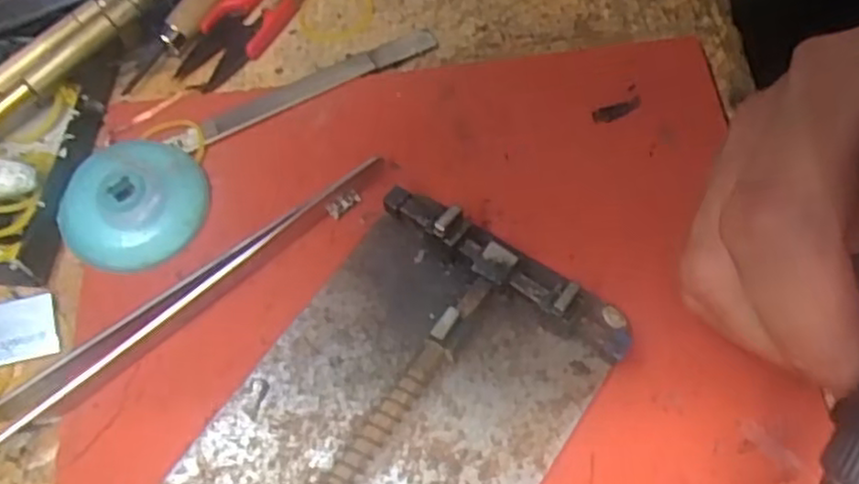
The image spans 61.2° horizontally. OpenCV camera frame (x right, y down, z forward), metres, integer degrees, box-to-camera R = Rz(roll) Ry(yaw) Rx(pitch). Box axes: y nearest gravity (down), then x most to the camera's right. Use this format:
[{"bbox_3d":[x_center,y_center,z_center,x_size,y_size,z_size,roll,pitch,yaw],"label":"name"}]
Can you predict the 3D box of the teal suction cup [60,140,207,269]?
[{"bbox_3d":[-0.091,-0.013,0.222,0.044,0.015,0.039,-40,68,-16],"label":"teal suction cup"}]

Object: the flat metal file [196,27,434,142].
[{"bbox_3d":[-0.037,-0.056,0.248,0.086,0.004,0.011,-27,64,-10],"label":"flat metal file"}]

